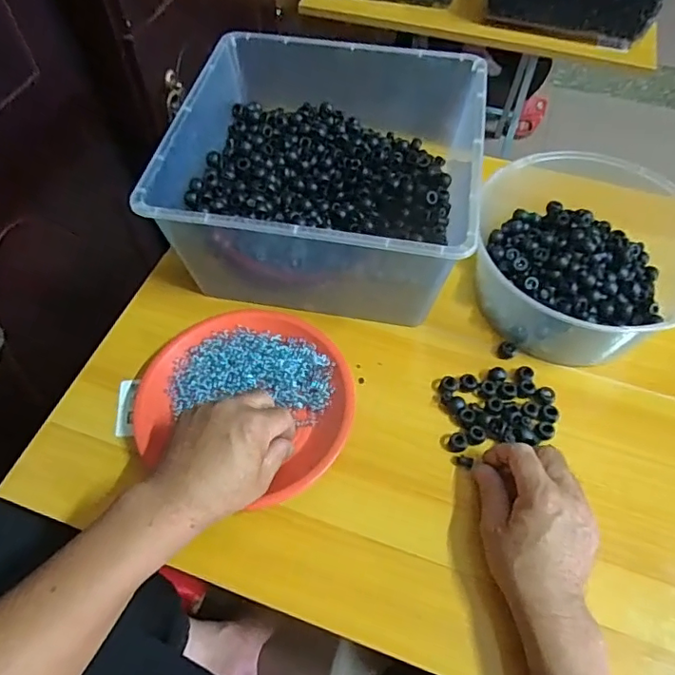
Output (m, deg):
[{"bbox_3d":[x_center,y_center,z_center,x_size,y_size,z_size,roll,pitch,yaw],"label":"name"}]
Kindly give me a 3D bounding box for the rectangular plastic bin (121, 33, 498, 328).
[{"bbox_3d":[-0.009,-0.176,0.569,0.293,0.128,0.306,9,58,5],"label":"rectangular plastic bin"}]

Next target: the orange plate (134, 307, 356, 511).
[{"bbox_3d":[-0.082,0.050,0.498,0.195,0.023,0.184,0,57,0],"label":"orange plate"}]

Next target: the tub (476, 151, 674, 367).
[{"bbox_3d":[0.267,-0.091,0.549,0.227,0.094,0.212,0,57,0],"label":"tub"}]

